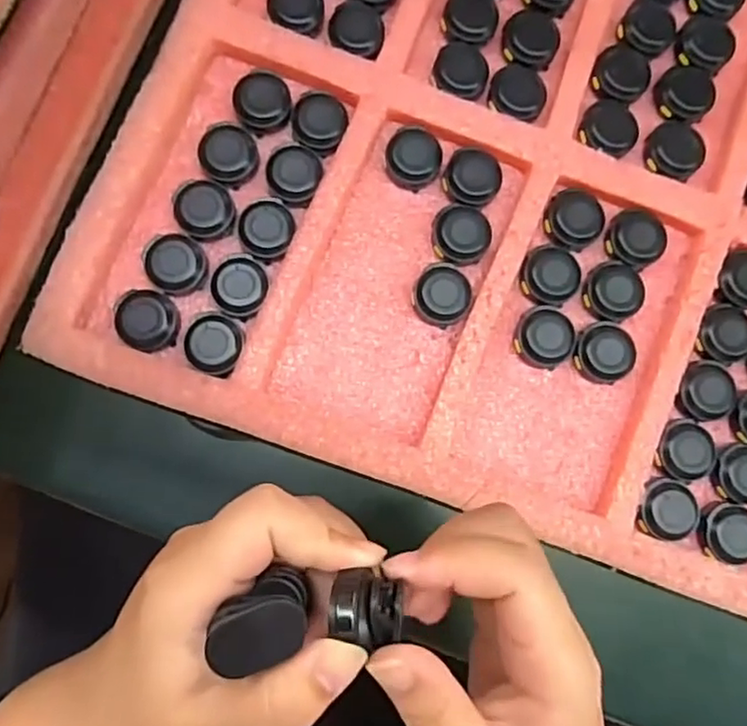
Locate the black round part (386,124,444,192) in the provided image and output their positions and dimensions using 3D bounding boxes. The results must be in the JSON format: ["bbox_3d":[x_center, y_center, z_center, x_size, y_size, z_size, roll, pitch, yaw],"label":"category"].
[{"bbox_3d":[0.021,-0.107,0.334,0.029,0.011,0.030,0,84,-4],"label":"black round part"}]

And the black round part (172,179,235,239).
[{"bbox_3d":[-0.084,-0.078,0.324,0.028,0.014,0.029,0,84,-4],"label":"black round part"}]

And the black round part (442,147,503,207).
[{"bbox_3d":[0.052,-0.097,0.334,0.028,0.010,0.030,0,84,-4],"label":"black round part"}]

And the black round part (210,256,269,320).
[{"bbox_3d":[-0.066,-0.037,0.318,0.027,0.009,0.028,0,84,-4],"label":"black round part"}]

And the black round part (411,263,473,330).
[{"bbox_3d":[0.036,-0.035,0.328,0.029,0.013,0.029,0,84,-4],"label":"black round part"}]

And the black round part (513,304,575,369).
[{"bbox_3d":[0.087,-0.013,0.329,0.031,0.014,0.030,0,84,-4],"label":"black round part"}]

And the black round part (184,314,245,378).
[{"bbox_3d":[-0.077,-0.009,0.315,0.027,0.009,0.029,0,84,-4],"label":"black round part"}]

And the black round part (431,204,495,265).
[{"bbox_3d":[0.046,-0.066,0.331,0.028,0.012,0.029,0,84,-4],"label":"black round part"}]

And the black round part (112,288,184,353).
[{"bbox_3d":[-0.111,-0.021,0.316,0.029,0.011,0.029,0,84,-4],"label":"black round part"}]

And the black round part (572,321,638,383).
[{"bbox_3d":[0.118,-0.005,0.330,0.029,0.014,0.030,0,84,-4],"label":"black round part"}]

